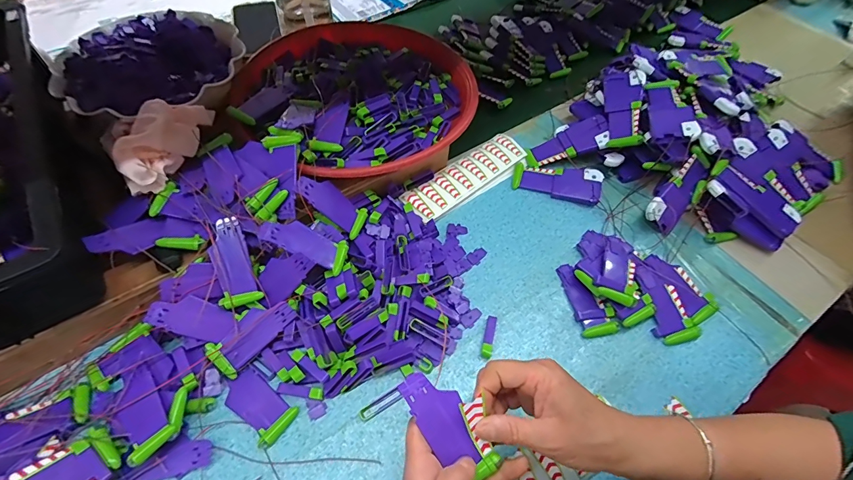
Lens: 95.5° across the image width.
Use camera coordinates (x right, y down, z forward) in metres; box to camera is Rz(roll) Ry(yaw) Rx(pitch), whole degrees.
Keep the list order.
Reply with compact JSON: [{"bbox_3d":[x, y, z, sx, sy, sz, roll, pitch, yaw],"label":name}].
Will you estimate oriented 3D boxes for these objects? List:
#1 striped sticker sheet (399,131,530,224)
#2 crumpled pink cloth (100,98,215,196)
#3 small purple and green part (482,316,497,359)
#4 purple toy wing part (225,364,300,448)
[{"bbox_3d":[0.058,-0.088,0.538,0.194,0.012,0.060,-35,68,-21],"label":"striped sticker sheet"},{"bbox_3d":[-0.275,-0.109,0.408,0.052,0.058,0.124,-2,57,-3],"label":"crumpled pink cloth"},{"bbox_3d":[0.069,0.105,0.423,0.012,0.013,0.048,14,58,7],"label":"small purple and green part"},{"bbox_3d":[-0.165,0.161,0.379,0.073,0.009,0.041,32,62,18],"label":"purple toy wing part"}]

